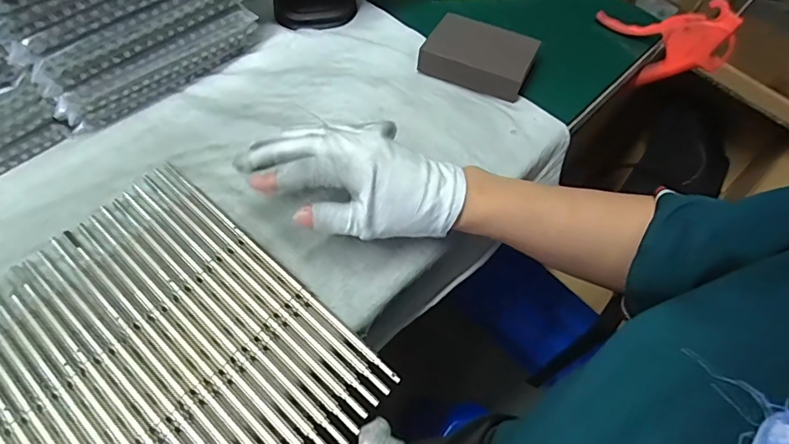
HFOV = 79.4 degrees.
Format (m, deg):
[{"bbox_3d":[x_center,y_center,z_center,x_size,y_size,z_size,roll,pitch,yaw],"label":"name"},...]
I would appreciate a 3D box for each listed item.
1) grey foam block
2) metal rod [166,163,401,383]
[{"bbox_3d":[0.083,-0.163,0.460,0.099,0.031,0.070,24,63,10],"label":"grey foam block"},{"bbox_3d":[-0.095,0.027,0.355,0.258,0.007,0.008,39,66,17],"label":"metal rod"}]

